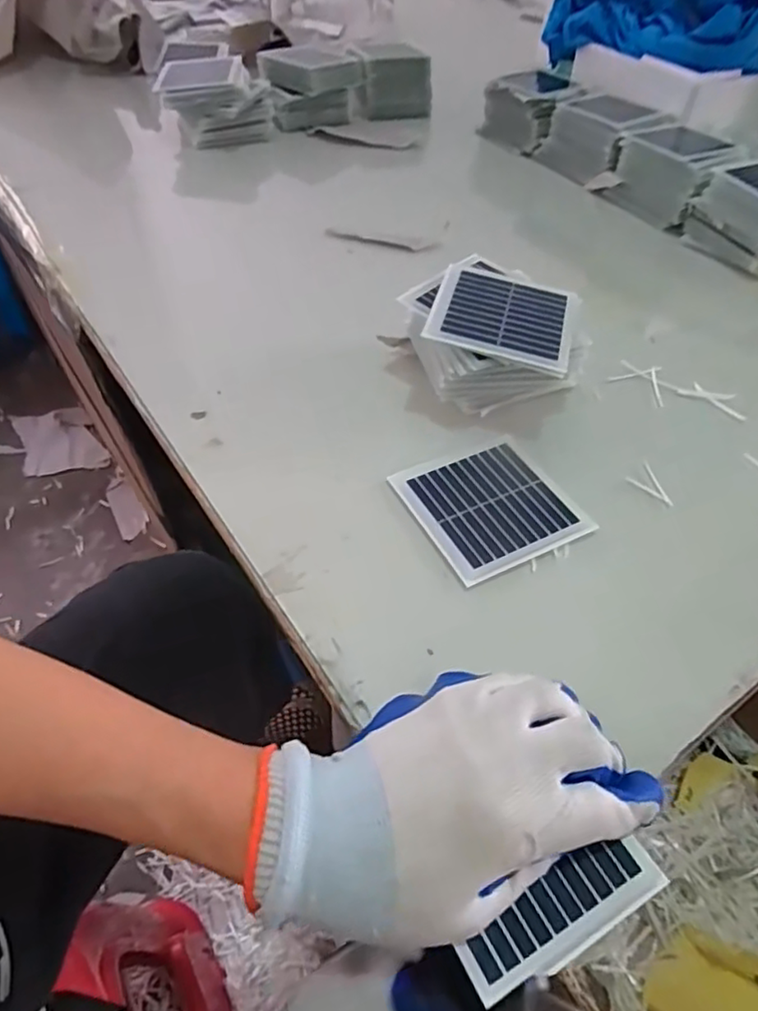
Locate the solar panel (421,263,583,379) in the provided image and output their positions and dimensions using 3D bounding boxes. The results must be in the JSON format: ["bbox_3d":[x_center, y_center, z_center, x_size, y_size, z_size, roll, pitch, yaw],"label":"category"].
[{"bbox_3d":[0.086,-0.130,0.424,0.095,0.007,0.090,17,51,5],"label":"solar panel"}]

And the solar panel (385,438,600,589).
[{"bbox_3d":[0.070,-0.001,0.390,0.094,0.004,0.093,-21,53,-20],"label":"solar panel"}]

